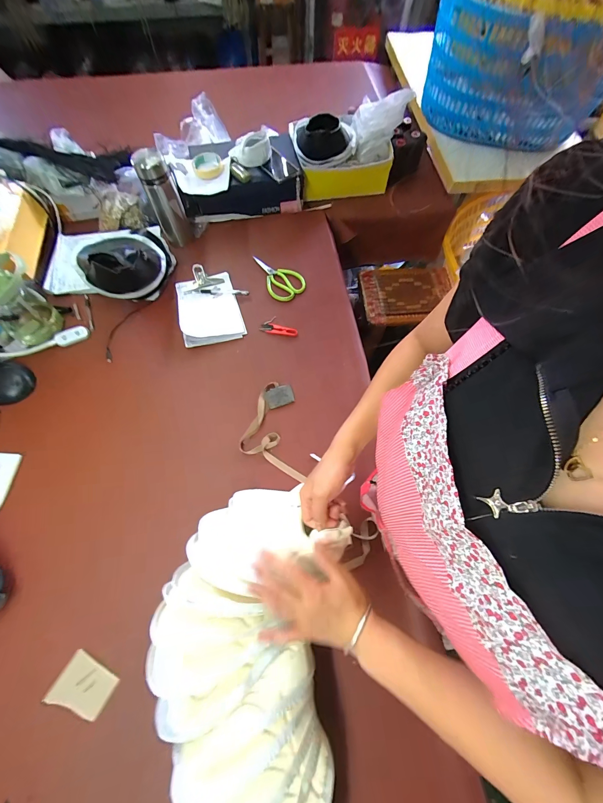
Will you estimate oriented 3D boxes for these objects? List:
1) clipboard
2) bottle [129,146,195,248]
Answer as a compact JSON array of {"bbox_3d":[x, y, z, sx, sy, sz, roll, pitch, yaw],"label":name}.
[{"bbox_3d":[-0.247,-0.265,0.817,0.173,0.034,0.227,-16,69,-6],"label":"clipboard"},{"bbox_3d":[-0.379,-0.566,0.839,0.085,0.215,0.086,-22,70,-9],"label":"bottle"}]

